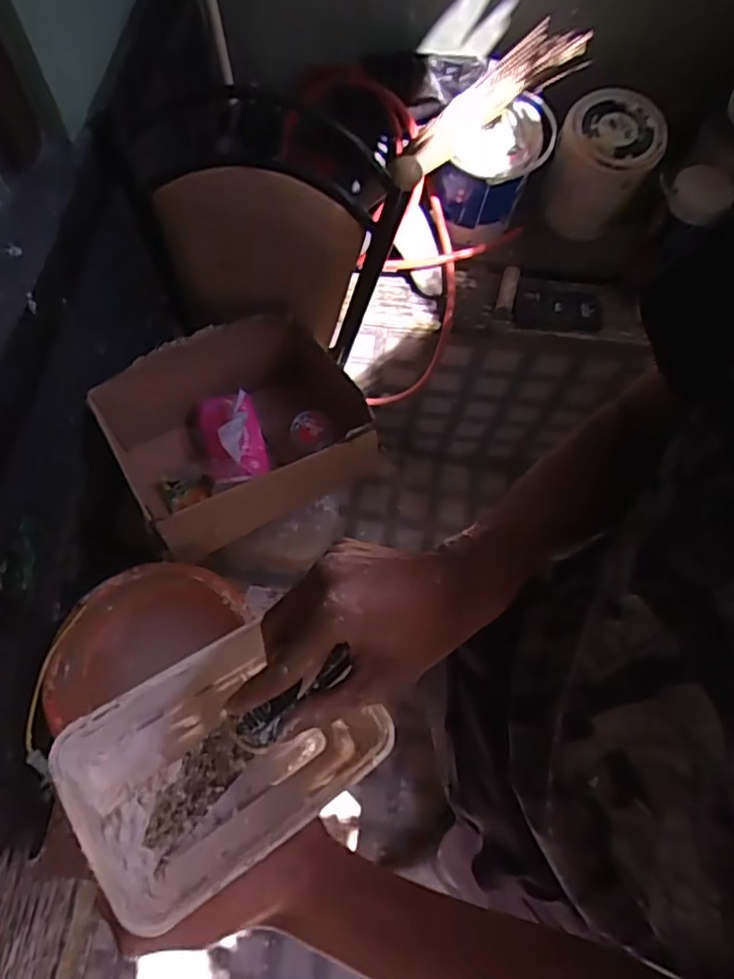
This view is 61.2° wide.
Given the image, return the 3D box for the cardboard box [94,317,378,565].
[{"bbox_3d":[-0.191,-0.079,0.989,0.372,0.208,0.267,-25,71,-14],"label":"cardboard box"}]

